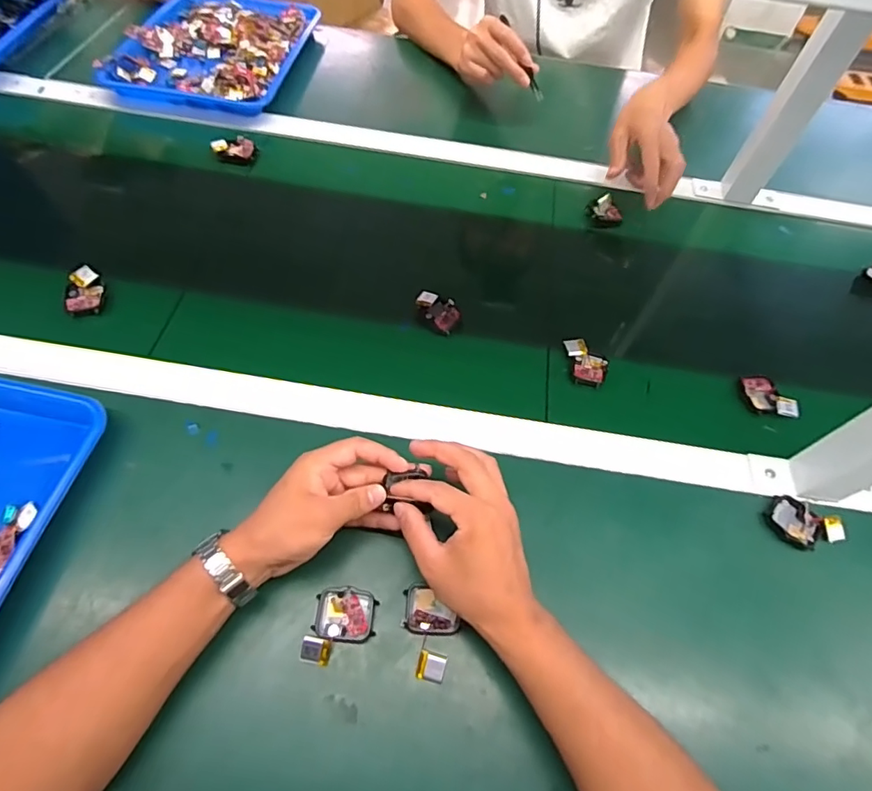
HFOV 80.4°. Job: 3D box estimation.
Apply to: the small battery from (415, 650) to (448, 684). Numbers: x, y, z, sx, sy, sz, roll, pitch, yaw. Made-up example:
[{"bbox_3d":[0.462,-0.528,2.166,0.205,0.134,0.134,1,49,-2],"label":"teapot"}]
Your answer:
[{"bbox_3d":[-0.003,0.208,0.396,0.022,0.006,0.020,14,59,4],"label":"small battery"}]

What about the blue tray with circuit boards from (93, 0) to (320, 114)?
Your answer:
[{"bbox_3d":[-0.336,-0.551,0.807,0.242,0.031,0.312,8,58,1],"label":"blue tray with circuit boards"}]

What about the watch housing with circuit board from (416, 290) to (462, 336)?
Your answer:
[{"bbox_3d":[0.002,-0.095,0.578,0.056,0.015,0.035,34,62,16],"label":"watch housing with circuit board"}]

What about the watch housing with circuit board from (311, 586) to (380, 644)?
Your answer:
[{"bbox_3d":[-0.071,0.173,0.408,0.046,0.010,0.039,6,58,0],"label":"watch housing with circuit board"}]

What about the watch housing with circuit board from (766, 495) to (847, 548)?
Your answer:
[{"bbox_3d":[0.337,0.117,0.468,0.064,0.012,0.042,21,59,9],"label":"watch housing with circuit board"}]

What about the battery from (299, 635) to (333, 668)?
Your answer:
[{"bbox_3d":[-0.091,0.195,0.394,0.023,0.008,0.017,13,59,4],"label":"battery"}]

